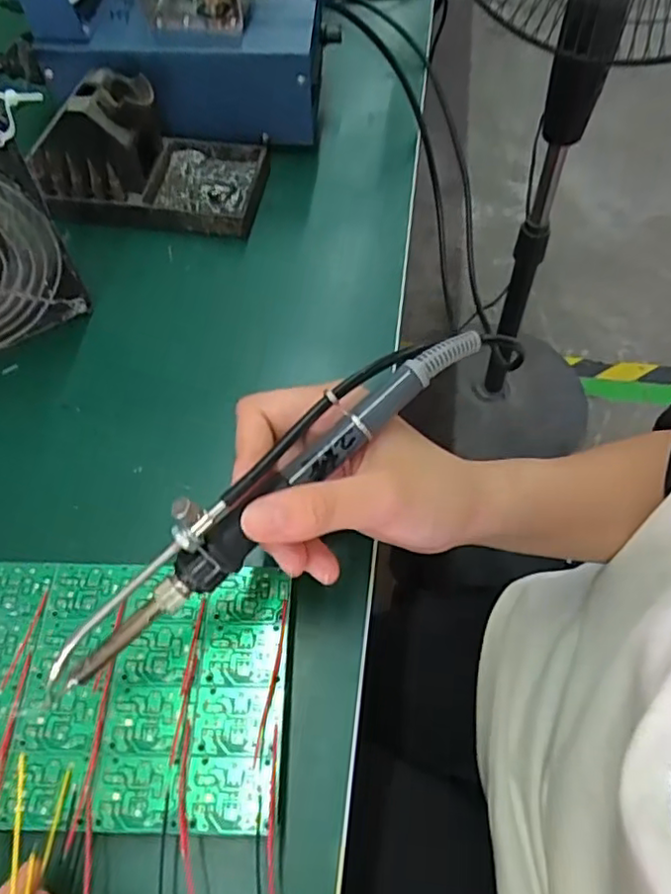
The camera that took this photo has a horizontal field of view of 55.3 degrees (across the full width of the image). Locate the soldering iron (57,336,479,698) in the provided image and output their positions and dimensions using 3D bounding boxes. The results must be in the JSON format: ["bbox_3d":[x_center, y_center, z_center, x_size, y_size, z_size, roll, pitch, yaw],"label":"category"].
[{"bbox_3d":[-0.024,0.014,0.237,0.195,0.032,0.022,-40,65,-9],"label":"soldering iron"}]

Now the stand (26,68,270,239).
[{"bbox_3d":[-0.122,-0.195,0.414,0.143,0.069,0.080,7,59,6],"label":"stand"}]

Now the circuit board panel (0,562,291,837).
[{"bbox_3d":[-0.108,0.097,0.261,0.172,0.004,0.100,1,59,1],"label":"circuit board panel"}]

